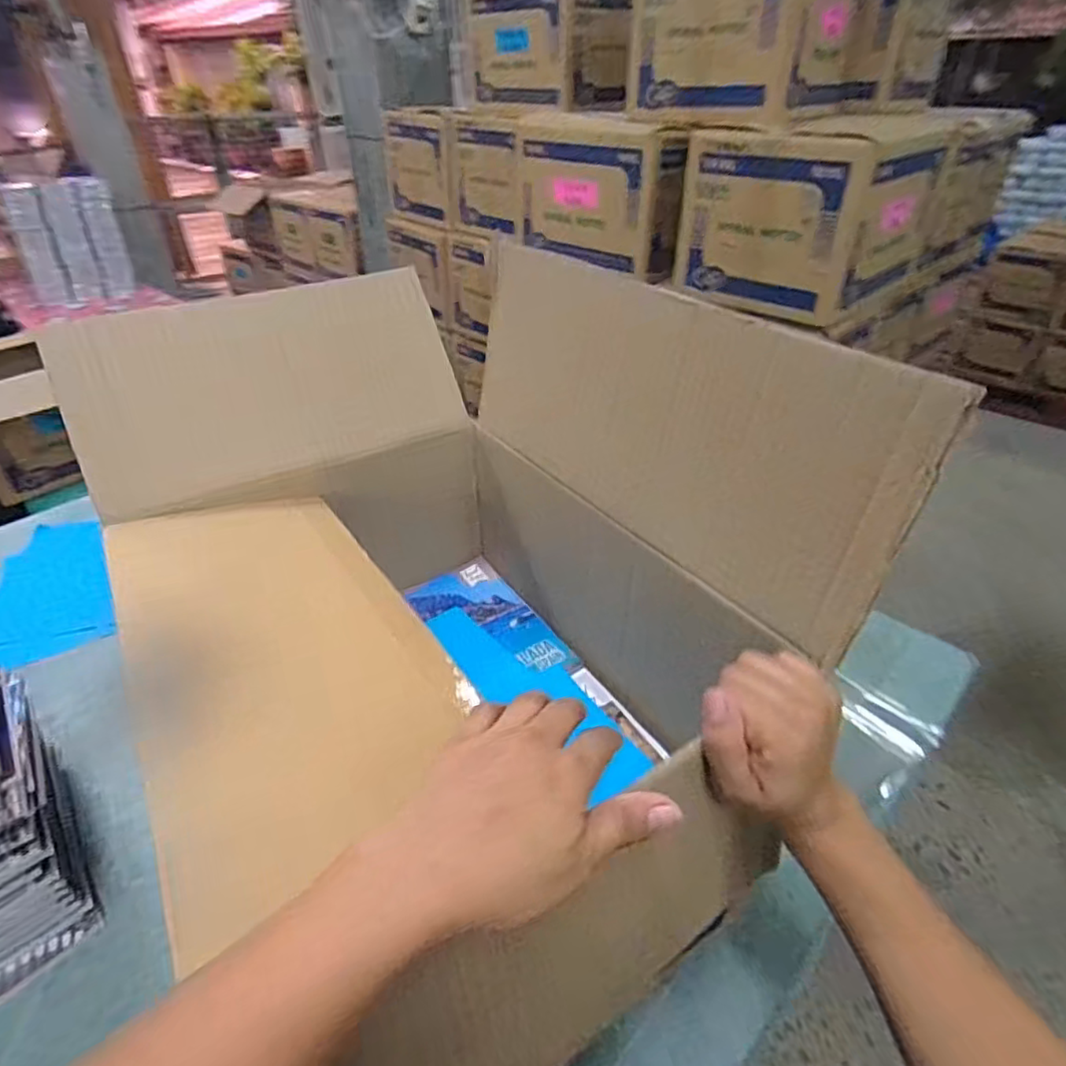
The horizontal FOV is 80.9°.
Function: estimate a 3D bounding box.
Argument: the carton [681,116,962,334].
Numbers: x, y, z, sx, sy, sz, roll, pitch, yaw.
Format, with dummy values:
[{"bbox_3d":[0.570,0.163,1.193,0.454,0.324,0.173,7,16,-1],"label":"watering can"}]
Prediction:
[{"bbox_3d":[0.545,-0.659,1.269,0.396,0.268,0.469,29,47,34],"label":"carton"}]

